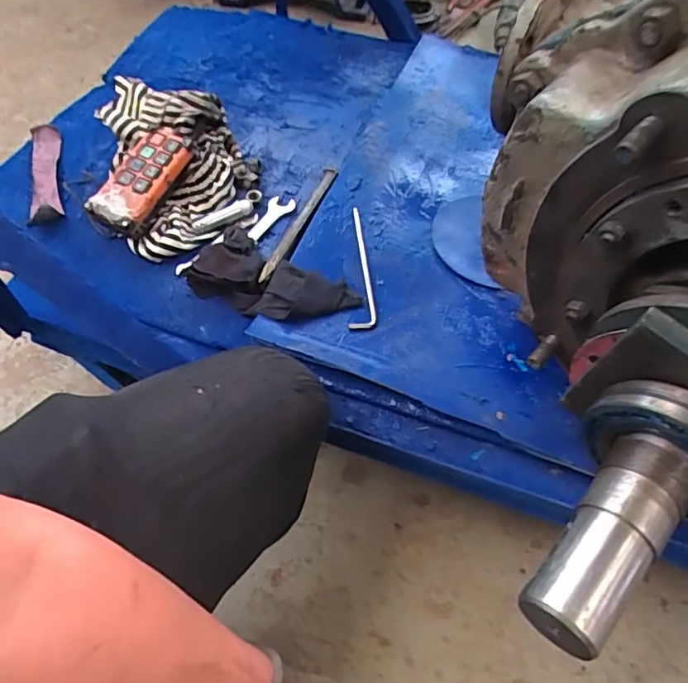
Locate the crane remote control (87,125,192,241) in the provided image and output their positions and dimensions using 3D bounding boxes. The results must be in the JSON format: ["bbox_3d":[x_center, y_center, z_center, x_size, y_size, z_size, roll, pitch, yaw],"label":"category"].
[{"bbox_3d":[-0.281,-0.226,0.755,0.081,0.045,0.161,22,73,15],"label":"crane remote control"}]

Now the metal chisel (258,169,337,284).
[{"bbox_3d":[-0.059,-0.172,0.752,0.025,0.008,0.227,19,58,13],"label":"metal chisel"}]

